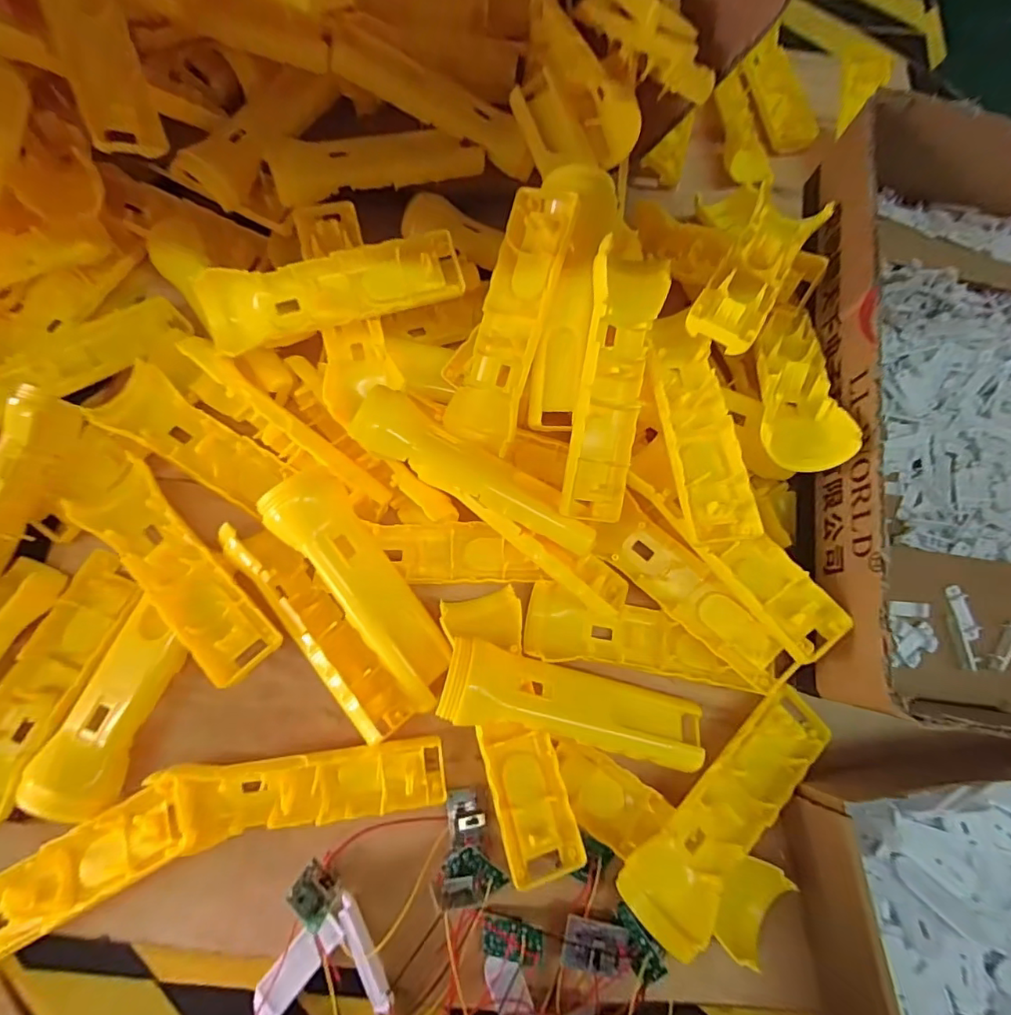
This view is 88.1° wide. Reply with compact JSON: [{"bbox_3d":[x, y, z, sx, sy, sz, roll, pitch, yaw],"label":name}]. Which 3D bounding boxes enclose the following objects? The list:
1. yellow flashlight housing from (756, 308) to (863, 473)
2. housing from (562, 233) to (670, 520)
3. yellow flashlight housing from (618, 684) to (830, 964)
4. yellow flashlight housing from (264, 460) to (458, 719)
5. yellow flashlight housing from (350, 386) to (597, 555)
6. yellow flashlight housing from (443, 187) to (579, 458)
[{"bbox_3d":[0.188,-0.079,0.339,0.046,0.039,0.133,9,59,1],"label":"yellow flashlight housing"},{"bbox_3d":[0.065,-0.069,0.316,0.043,0.035,0.157,8,99,1],"label":"housing"},{"bbox_3d":[0.133,0.171,0.301,0.158,0.034,0.041,-41,78,-12],"label":"yellow flashlight housing"},{"bbox_3d":[-0.087,0.050,0.324,0.044,0.027,0.157,-34,93,-11],"label":"yellow flashlight housing"},{"bbox_3d":[-0.016,-0.018,0.321,0.158,0.016,0.038,30,74,-8],"label":"yellow flashlight housing"},{"bbox_3d":[0.003,-0.119,0.330,0.044,0.024,0.160,17,98,4],"label":"yellow flashlight housing"}]

